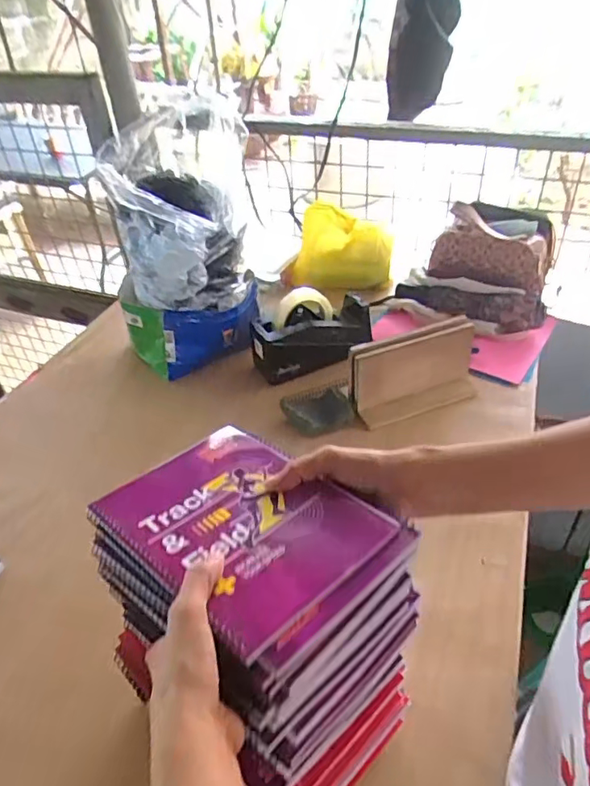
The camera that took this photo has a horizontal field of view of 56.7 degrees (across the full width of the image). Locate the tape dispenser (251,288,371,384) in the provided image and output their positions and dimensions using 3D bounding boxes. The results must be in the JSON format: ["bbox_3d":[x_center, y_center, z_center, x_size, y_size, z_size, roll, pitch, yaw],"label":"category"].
[{"bbox_3d":[0.032,-0.109,0.905,0.212,0.111,0.082,-16,42,-15],"label":"tape dispenser"}]

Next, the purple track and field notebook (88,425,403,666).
[{"bbox_3d":[-0.042,0.094,0.414,0.144,0.007,0.199,-29,39,-36],"label":"purple track and field notebook"}]

